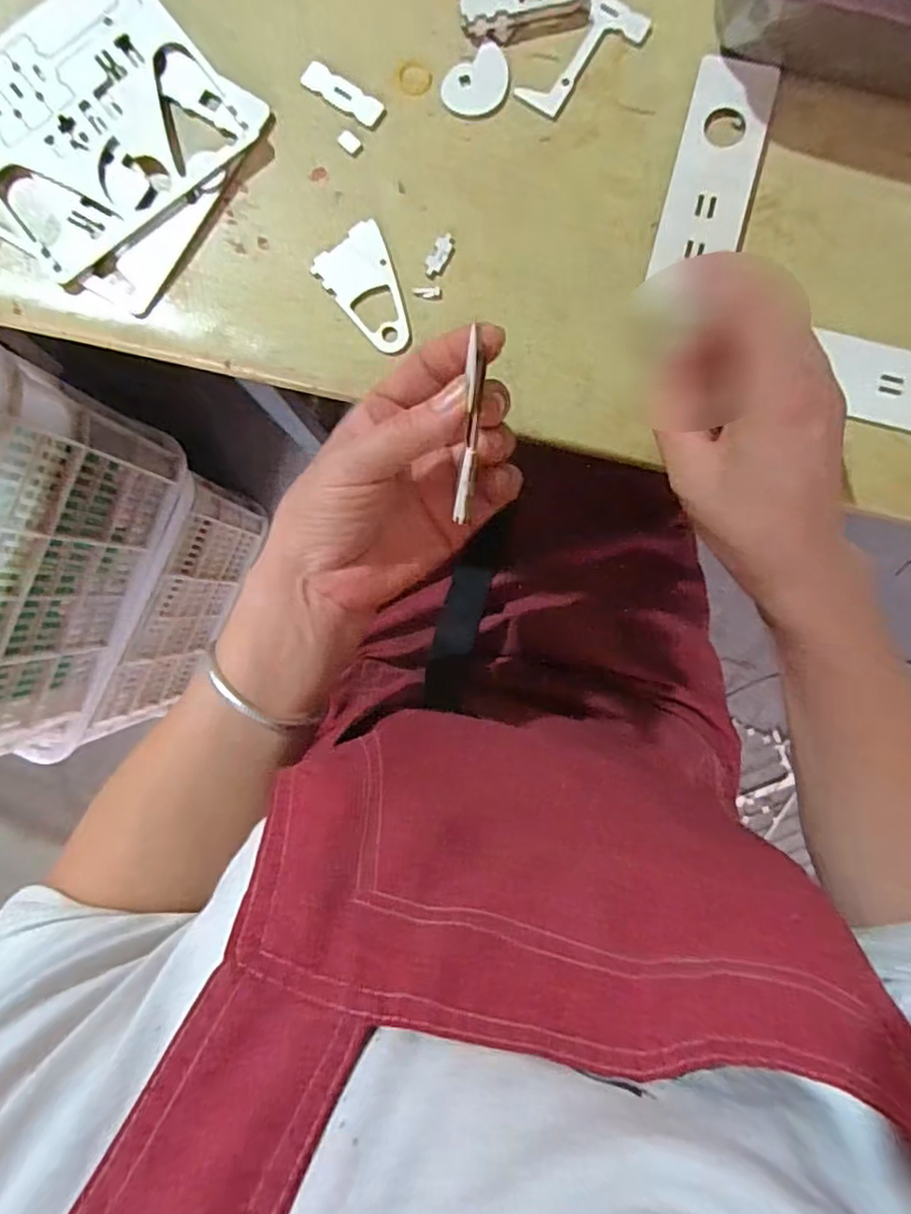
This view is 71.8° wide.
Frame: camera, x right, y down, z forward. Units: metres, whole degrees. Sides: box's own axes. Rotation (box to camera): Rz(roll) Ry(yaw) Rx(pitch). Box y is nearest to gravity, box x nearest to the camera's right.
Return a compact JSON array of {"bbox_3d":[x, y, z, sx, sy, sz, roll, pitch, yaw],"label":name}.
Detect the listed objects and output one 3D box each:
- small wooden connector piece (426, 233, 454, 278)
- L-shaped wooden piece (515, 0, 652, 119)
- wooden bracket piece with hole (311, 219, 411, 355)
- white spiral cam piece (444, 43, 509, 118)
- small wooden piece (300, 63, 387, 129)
[{"bbox_3d":[-0.009,-0.201,0.358,0.010,0.004,0.027,26,90,1],"label":"small wooden connector piece"},{"bbox_3d":[0.073,-0.316,0.362,0.039,0.004,0.080,41,89,1],"label":"L-shaped wooden piece"},{"bbox_3d":[-0.046,-0.180,0.358,0.043,0.004,0.071,-36,89,-1],"label":"wooden bracket piece with hole"},{"bbox_3d":[0.014,-0.300,0.359,0.041,0.004,0.033,-36,89,-1],"label":"white spiral cam piece"},{"bbox_3d":[-0.065,-0.295,0.361,0.049,0.004,0.016,31,89,1],"label":"small wooden piece"}]

